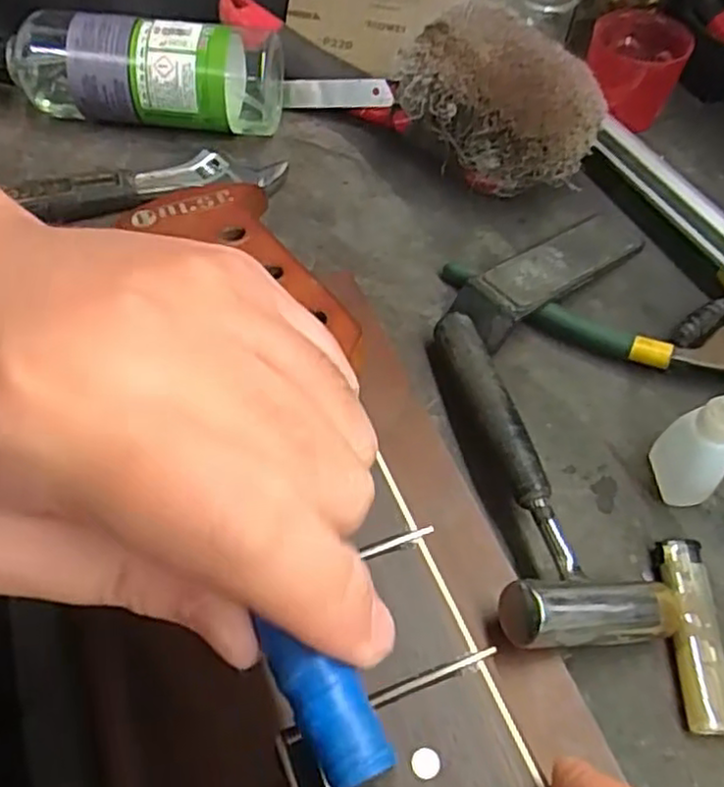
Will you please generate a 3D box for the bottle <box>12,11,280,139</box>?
[{"bbox_3d":[-0.144,-0.209,0.462,0.178,0.065,0.055,5,56,2],"label":"bottle"}]

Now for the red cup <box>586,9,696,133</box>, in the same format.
[{"bbox_3d":[0.189,-0.227,0.493,0.062,0.053,0.058,1,56,-1],"label":"red cup"}]

